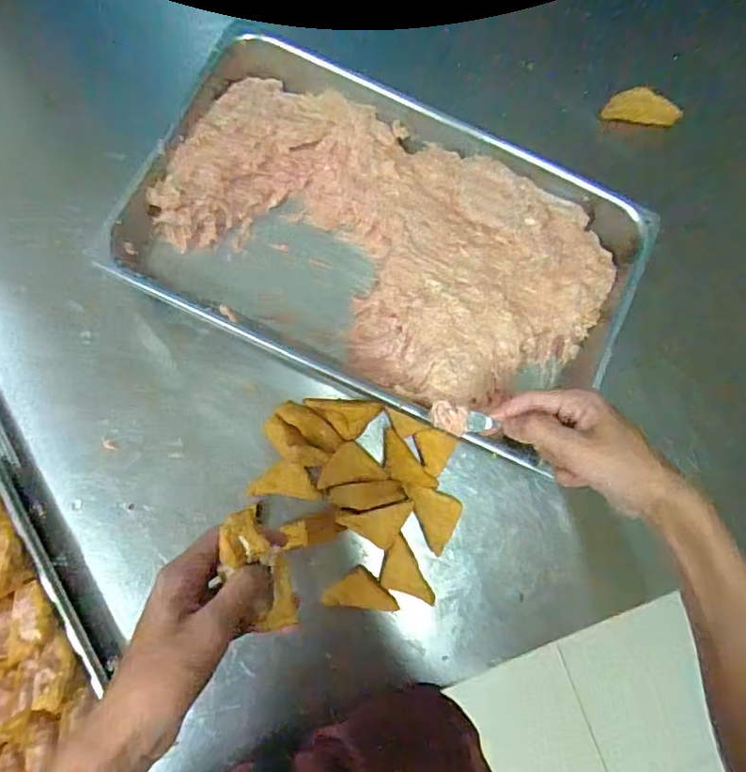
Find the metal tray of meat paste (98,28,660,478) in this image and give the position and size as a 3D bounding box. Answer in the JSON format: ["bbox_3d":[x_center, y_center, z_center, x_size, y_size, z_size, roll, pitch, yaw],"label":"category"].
[{"bbox_3d":[0.020,-0.164,0.595,0.505,0.082,0.321,27,80,1],"label":"metal tray of meat paste"}]

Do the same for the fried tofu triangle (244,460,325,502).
[{"bbox_3d":[-0.088,0.097,0.556,0.070,0.018,0.036,7,80,-2],"label":"fried tofu triangle"}]

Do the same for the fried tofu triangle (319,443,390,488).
[{"bbox_3d":[-0.023,0.082,0.571,0.070,0.011,0.042,-8,81,-5],"label":"fried tofu triangle"}]

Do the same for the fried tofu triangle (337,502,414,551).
[{"bbox_3d":[0.005,0.145,0.552,0.078,0.014,0.041,-8,81,-5],"label":"fried tofu triangle"}]

